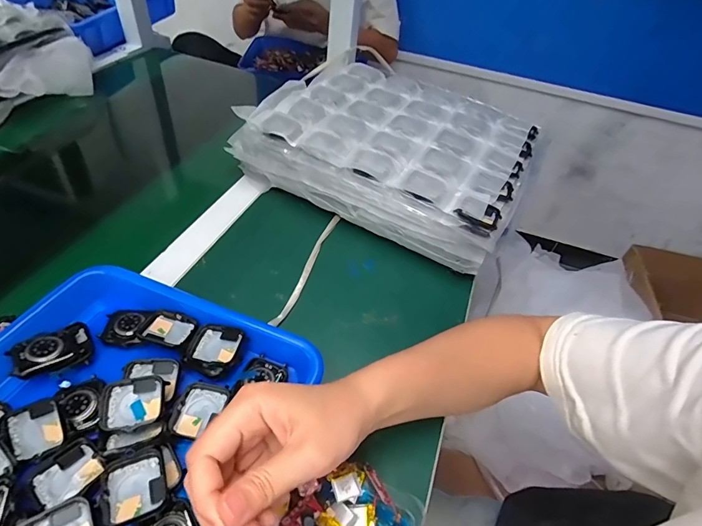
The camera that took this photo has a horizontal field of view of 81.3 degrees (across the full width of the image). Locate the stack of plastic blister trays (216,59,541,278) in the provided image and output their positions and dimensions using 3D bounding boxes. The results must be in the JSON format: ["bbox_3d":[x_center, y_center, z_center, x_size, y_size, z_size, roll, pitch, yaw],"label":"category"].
[{"bbox_3d":[0.055,-0.161,0.555,0.344,0.075,0.262,26,48,17],"label":"stack of plastic blister trays"}]

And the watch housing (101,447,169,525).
[{"bbox_3d":[-0.139,0.145,0.265,0.035,0.011,0.043,-17,51,-22],"label":"watch housing"}]

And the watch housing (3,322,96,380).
[{"bbox_3d":[-0.236,0.069,0.324,0.052,0.012,0.040,-24,53,-27],"label":"watch housing"}]

